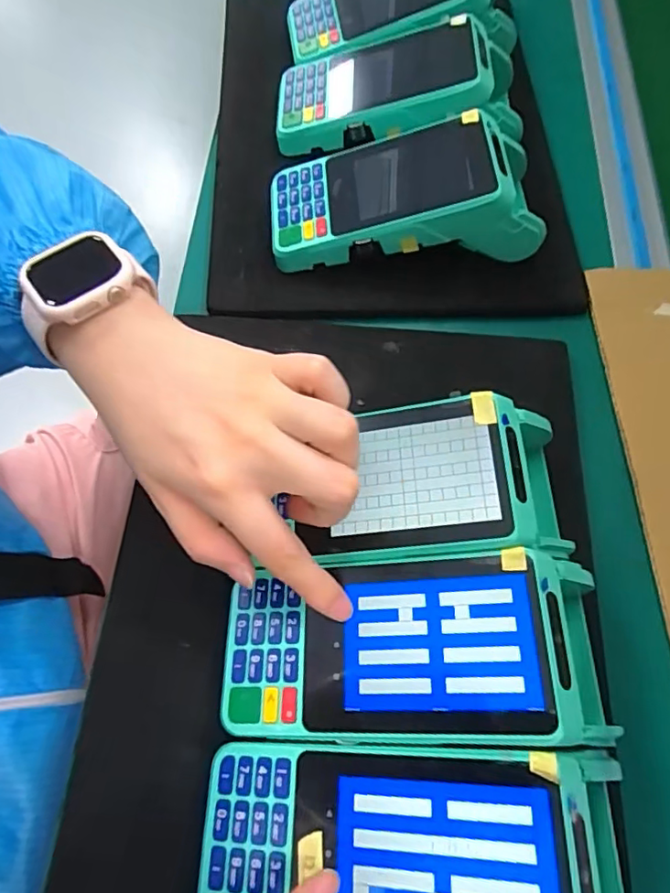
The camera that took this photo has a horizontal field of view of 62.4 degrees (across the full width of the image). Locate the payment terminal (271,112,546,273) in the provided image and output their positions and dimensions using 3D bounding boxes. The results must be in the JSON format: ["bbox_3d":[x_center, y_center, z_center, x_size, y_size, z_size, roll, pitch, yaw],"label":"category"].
[{"bbox_3d":[0.042,-0.164,0.360,0.165,0.063,0.079,-3,67,-4],"label":"payment terminal"}]

